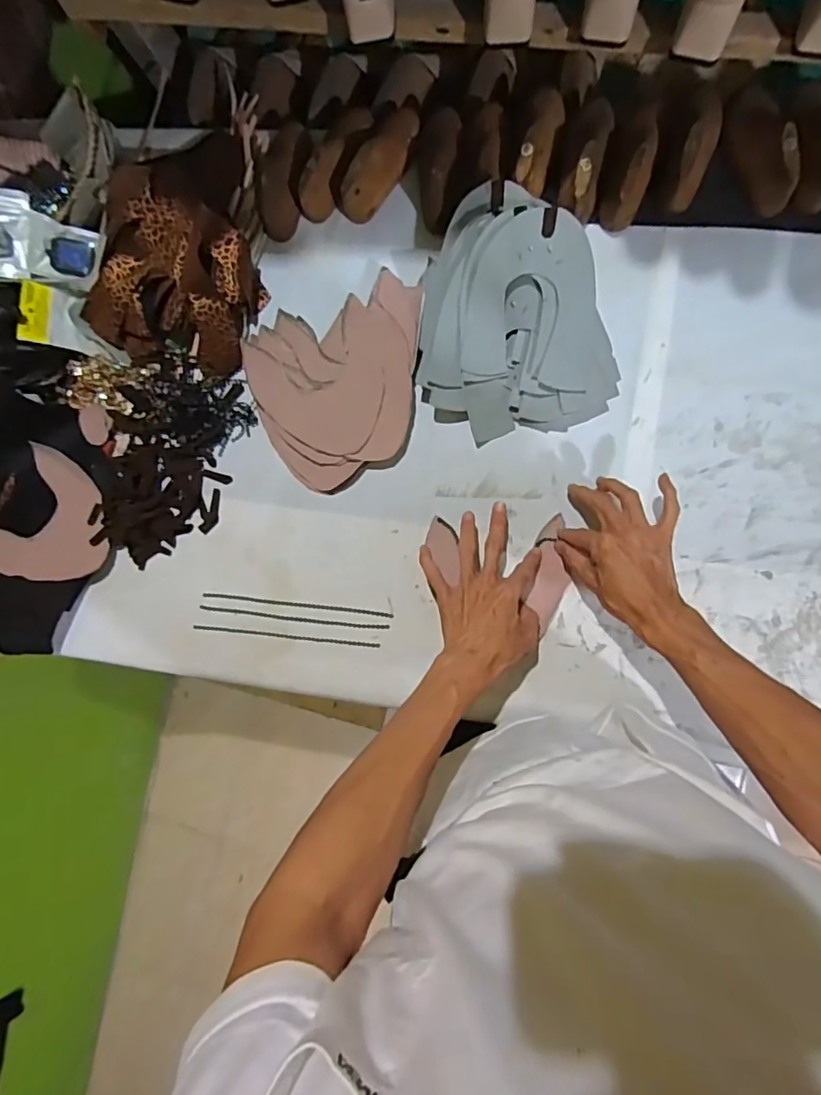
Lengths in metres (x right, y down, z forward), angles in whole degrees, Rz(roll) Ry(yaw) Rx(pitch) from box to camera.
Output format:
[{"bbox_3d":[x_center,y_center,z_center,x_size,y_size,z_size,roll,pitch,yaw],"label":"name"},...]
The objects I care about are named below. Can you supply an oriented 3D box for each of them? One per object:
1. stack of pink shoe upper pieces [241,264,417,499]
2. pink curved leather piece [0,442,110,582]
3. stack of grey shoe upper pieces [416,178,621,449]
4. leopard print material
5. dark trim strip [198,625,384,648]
[{"bbox_3d":[-0.079,-0.189,0.642,0.209,0.028,0.209,-14,86,9],"label":"stack of pink shoe upper pieces"},{"bbox_3d":[-0.447,-0.024,0.681,0.156,0.028,0.156,0,89,10],"label":"pink curved leather piece"},{"bbox_3d":[0.096,-0.243,0.589,0.203,0.095,0.251,-22,85,9],"label":"stack of grey shoe upper pieces"},{"bbox_3d":[-0.267,-0.358,0.637,0.176,0.064,0.272,14,91,10],"label":"leopard print material"},{"bbox_3d":[-0.152,0.108,0.662,0.233,0.011,0.006,4,89,10],"label":"dark trim strip"}]

